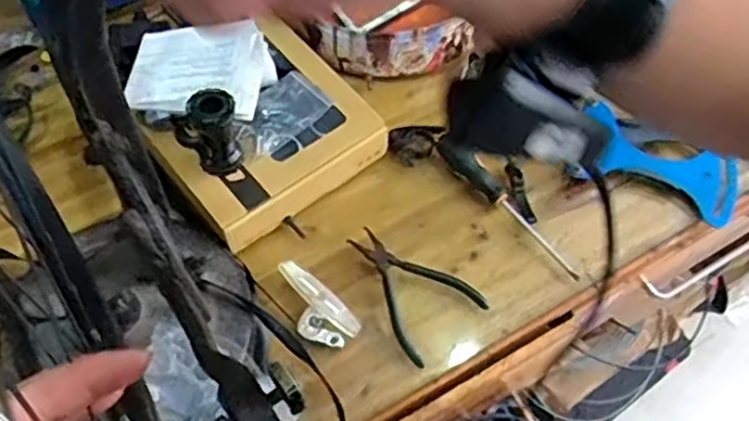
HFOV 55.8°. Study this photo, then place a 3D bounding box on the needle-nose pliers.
[{"bbox_3d":[0.036,0.074,0.750,0.102,0.018,0.149,-35,66,-20],"label":"needle-nose pliers"}]

